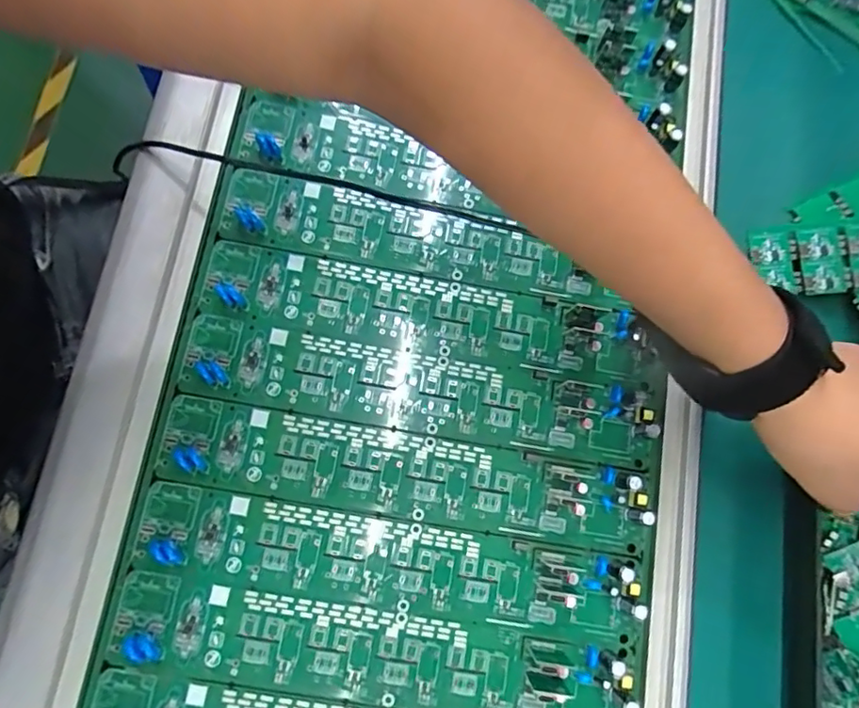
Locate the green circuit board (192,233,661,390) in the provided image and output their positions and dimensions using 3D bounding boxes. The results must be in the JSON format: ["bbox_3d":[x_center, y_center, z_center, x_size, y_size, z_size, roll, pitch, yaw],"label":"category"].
[{"bbox_3d":[0.000,-0.025,0.336,0.282,0.010,0.050,11,78,-5],"label":"green circuit board"}]

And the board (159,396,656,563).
[{"bbox_3d":[-0.013,0.070,0.313,0.277,0.012,0.049,10,78,-5],"label":"board"}]

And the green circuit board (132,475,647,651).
[{"bbox_3d":[-0.022,0.118,0.307,0.277,0.015,0.047,10,77,1],"label":"green circuit board"}]

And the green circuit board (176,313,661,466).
[{"bbox_3d":[-0.005,0.023,0.328,0.281,0.016,0.050,10,78,-5],"label":"green circuit board"}]

